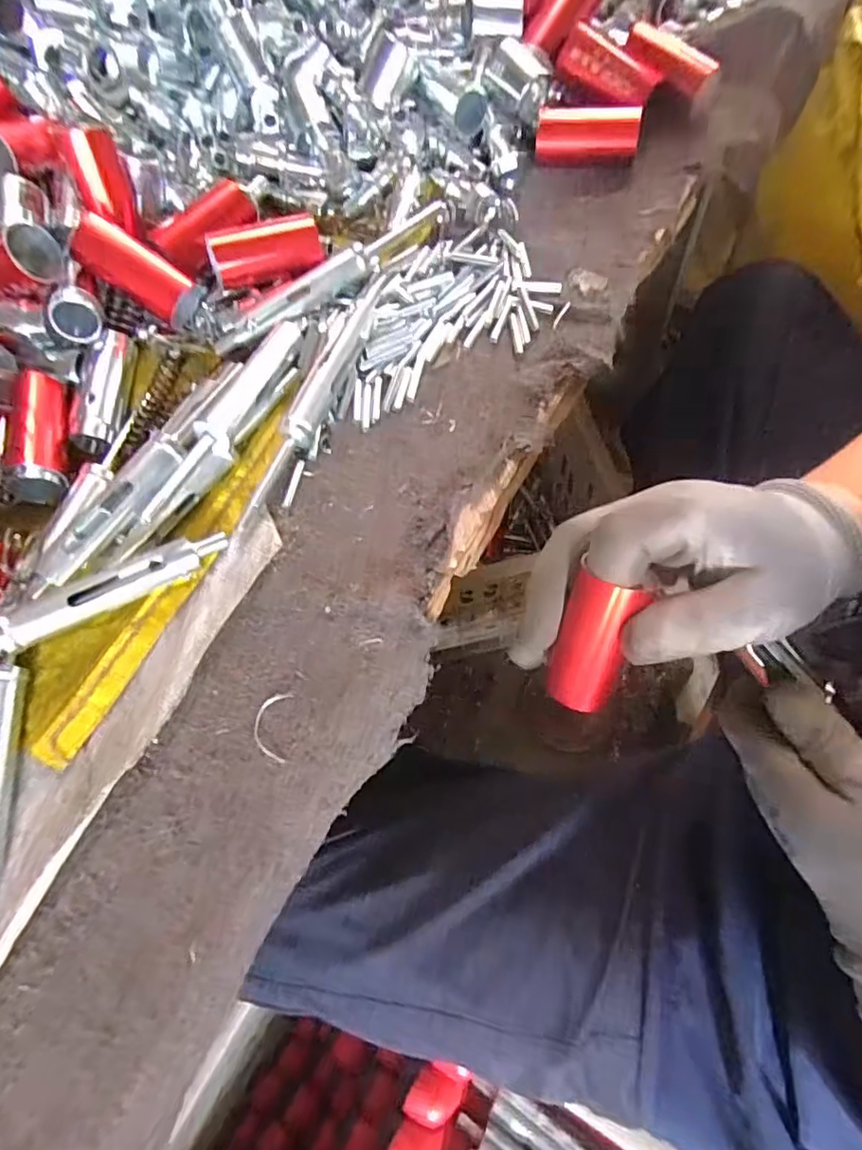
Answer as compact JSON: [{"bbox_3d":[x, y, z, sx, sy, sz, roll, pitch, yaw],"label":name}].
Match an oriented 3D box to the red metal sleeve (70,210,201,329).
[{"bbox_3d":[-0.165,-0.169,0.323,0.066,0.021,0.026,33,72,-17],"label":"red metal sleeve"}]

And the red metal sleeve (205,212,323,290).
[{"bbox_3d":[-0.095,-0.188,0.336,0.062,0.022,0.023,-18,66,-2],"label":"red metal sleeve"}]

